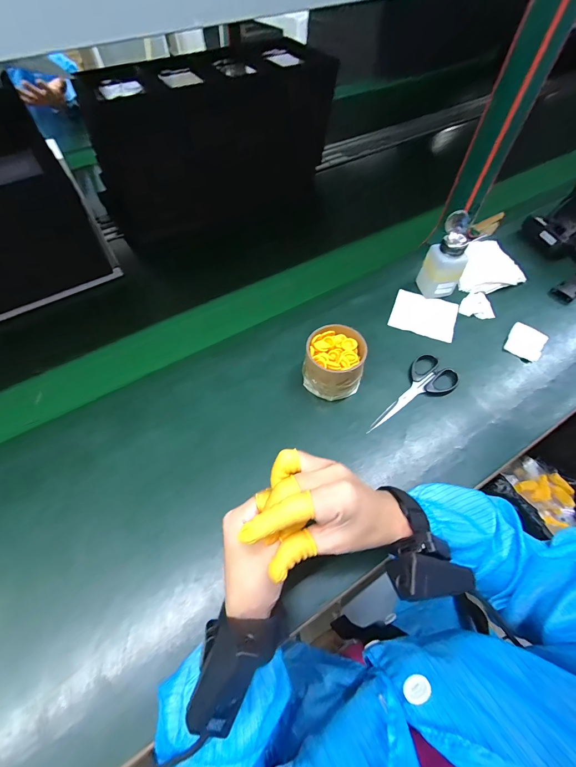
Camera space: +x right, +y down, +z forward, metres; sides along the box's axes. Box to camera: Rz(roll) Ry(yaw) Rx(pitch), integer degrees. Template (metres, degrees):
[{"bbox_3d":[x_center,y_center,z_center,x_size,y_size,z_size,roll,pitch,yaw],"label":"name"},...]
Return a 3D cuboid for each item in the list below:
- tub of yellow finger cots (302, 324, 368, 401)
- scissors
[{"bbox_3d":[0.067,-0.027,0.448,0.079,0.075,0.080,0,58,1],"label":"tub of yellow finger cots"},{"bbox_3d":[0.176,0.014,0.456,0.162,0.007,0.064,-33,63,-18],"label":"scissors"}]

